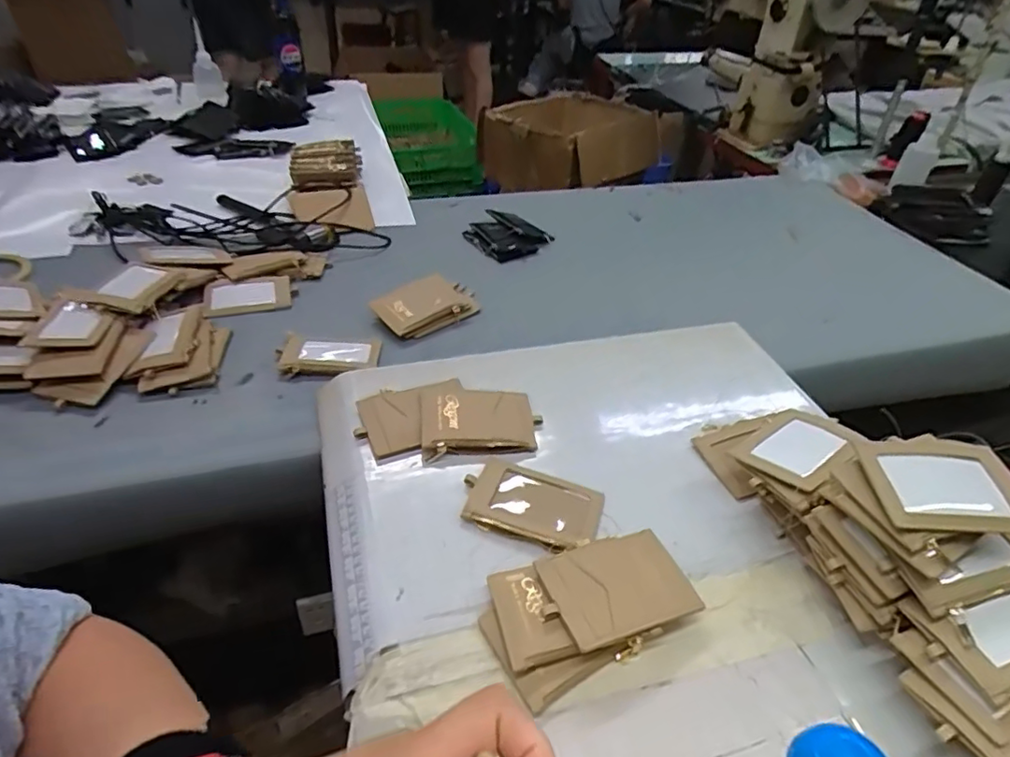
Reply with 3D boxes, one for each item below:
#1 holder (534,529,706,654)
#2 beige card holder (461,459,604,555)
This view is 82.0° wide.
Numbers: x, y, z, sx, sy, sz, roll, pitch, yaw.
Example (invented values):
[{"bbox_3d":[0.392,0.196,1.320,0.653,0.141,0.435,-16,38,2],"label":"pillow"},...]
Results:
[{"bbox_3d":[0.081,0.153,0.431,0.111,0.010,0.076,-6,39,-22],"label":"holder"},{"bbox_3d":[0.023,0.108,0.506,0.114,0.014,0.078,19,43,16],"label":"beige card holder"}]

